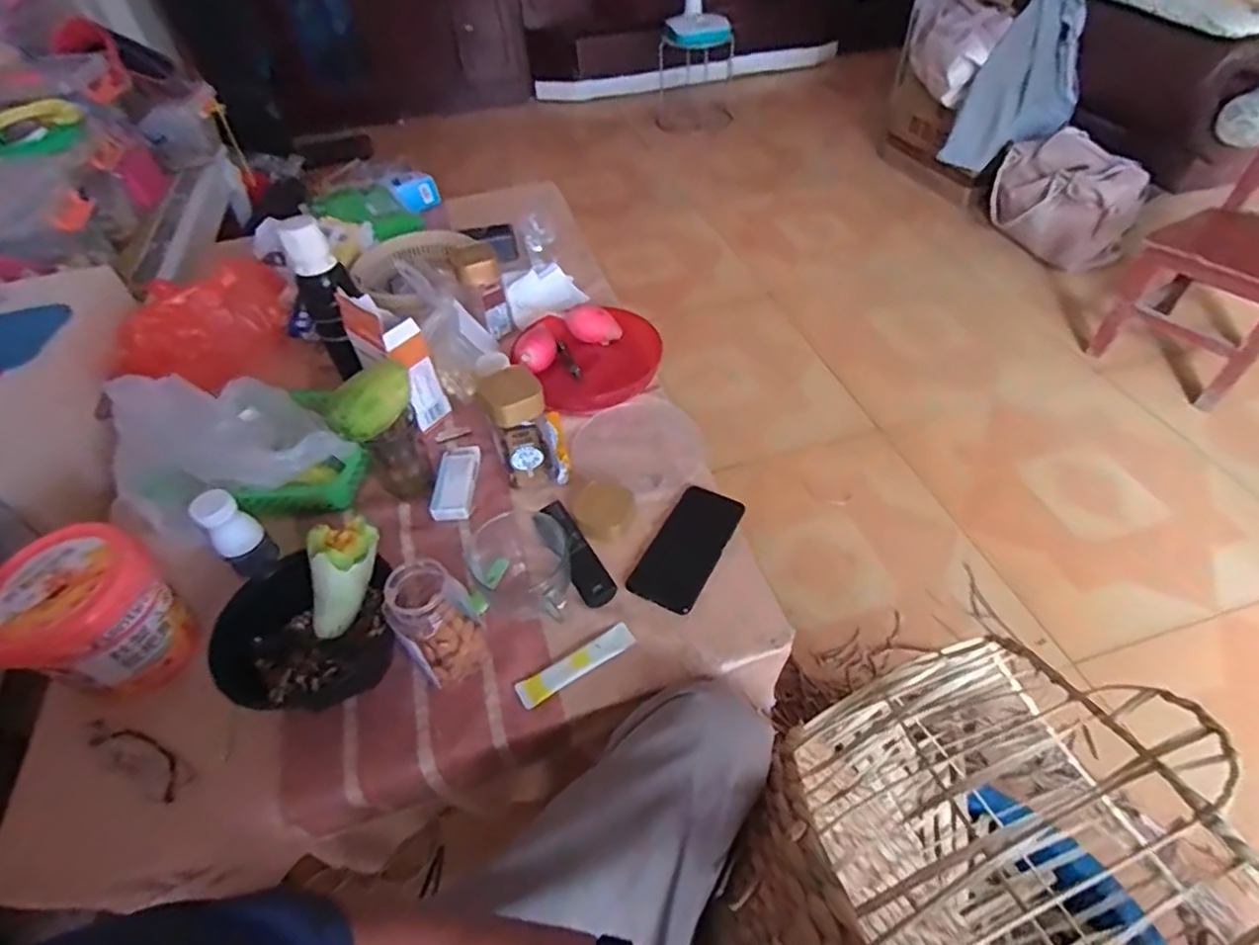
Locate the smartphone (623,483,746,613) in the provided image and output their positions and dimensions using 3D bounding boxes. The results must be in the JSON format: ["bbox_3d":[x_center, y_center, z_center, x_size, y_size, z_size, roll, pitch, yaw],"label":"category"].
[{"bbox_3d":[0.066,0.083,0.705,0.078,0.011,0.161,22,54,22],"label":"smartphone"}]

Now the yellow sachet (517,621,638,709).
[{"bbox_3d":[-0.053,0.190,0.617,0.122,0.008,0.029,-27,52,-19],"label":"yellow sachet"}]

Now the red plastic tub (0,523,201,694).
[{"bbox_3d":[-0.512,0.141,0.606,0.126,0.127,0.120,-2,48,3],"label":"red plastic tub"}]

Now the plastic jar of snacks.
[{"bbox_3d":[-0.180,0.133,0.578,0.064,0.129,0.065,-2,48,3],"label":"plastic jar of snacks"}]

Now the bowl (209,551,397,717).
[{"bbox_3d":[-0.314,0.158,0.619,0.144,0.070,0.162,16,52,18],"label":"bowl"}]

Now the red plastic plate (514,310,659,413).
[{"bbox_3d":[-0.058,-0.172,0.913,0.207,0.048,0.187,-8,48,-2],"label":"red plastic plate"}]

